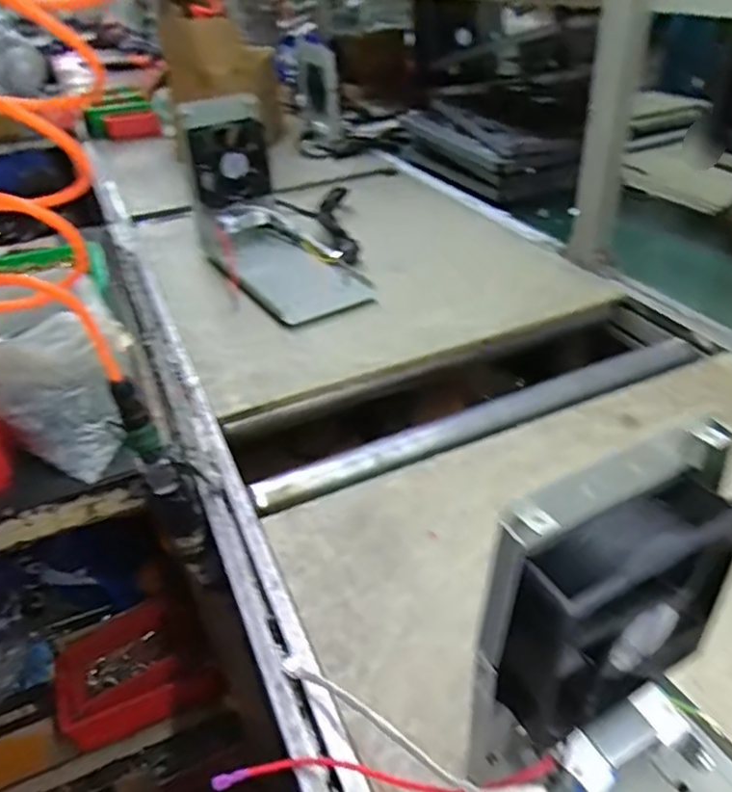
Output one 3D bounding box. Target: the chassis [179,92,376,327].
[{"bbox_3d":[-0.146,-0.301,0.973,0.170,0.230,0.360,-21,39,-22],"label":"chassis"}]

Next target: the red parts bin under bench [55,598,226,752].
[{"bbox_3d":[-0.315,0.376,0.874,0.201,0.075,0.135,-17,38,-17],"label":"red parts bin under bench"}]

